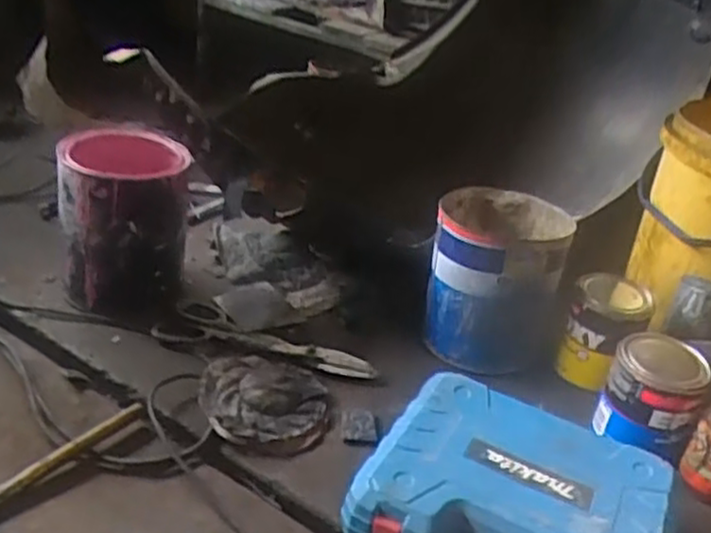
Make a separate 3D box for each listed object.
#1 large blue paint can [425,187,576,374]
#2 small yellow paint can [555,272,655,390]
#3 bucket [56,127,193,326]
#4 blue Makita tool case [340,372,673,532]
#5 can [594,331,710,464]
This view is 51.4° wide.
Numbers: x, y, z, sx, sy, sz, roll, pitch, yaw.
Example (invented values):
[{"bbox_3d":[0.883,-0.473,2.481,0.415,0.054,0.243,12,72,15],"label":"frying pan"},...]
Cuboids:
[{"bbox_3d":[0.186,0.016,1.012,0.169,0.189,0.162,11,30,4],"label":"large blue paint can"},{"bbox_3d":[0.336,0.084,1.007,0.097,0.120,0.113,19,31,17],"label":"small yellow paint can"},{"bbox_3d":[-0.313,-0.059,1.010,0.158,0.198,0.169,3,30,-9],"label":"bucket"},{"bbox_3d":[0.157,0.237,0.750,0.275,0.080,0.228,19,31,17],"label":"blue Makita tool case"},{"bbox_3d":[0.350,0.154,0.876,0.105,0.103,0.095,24,33,25],"label":"can"}]

